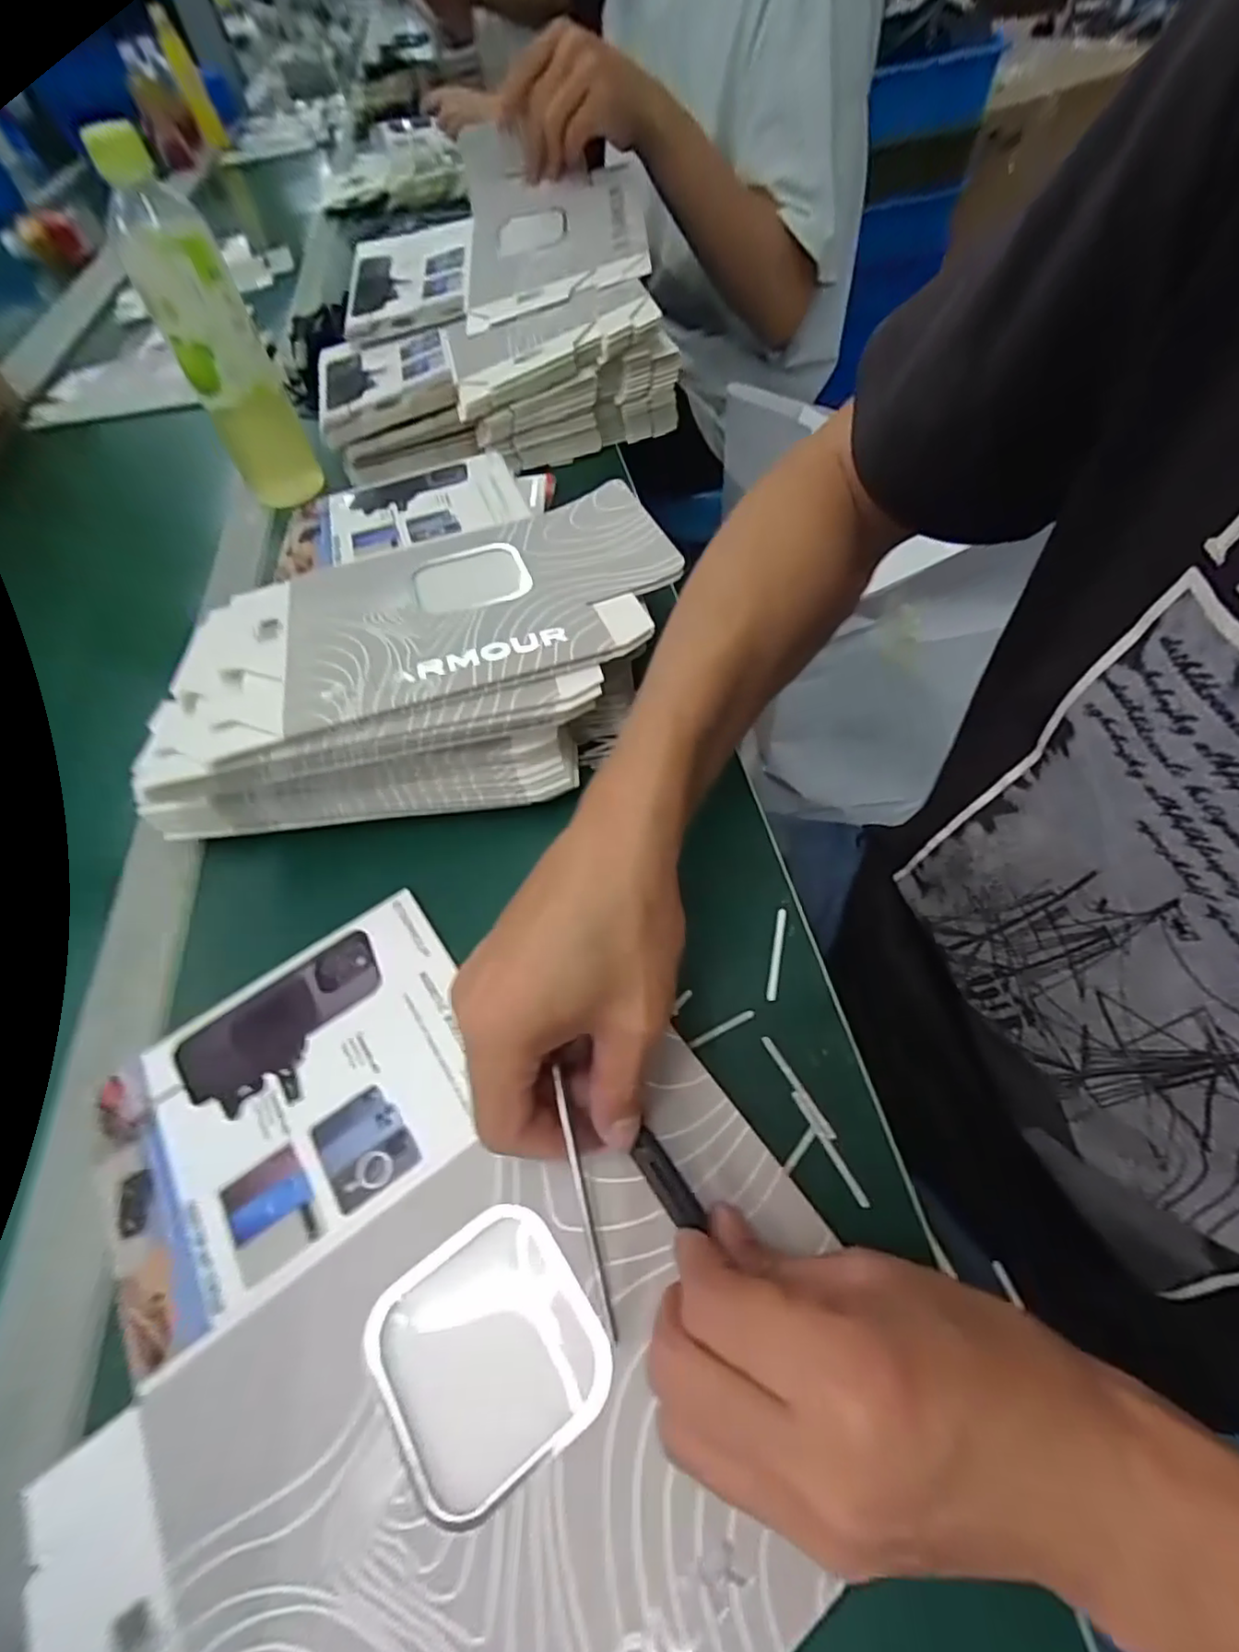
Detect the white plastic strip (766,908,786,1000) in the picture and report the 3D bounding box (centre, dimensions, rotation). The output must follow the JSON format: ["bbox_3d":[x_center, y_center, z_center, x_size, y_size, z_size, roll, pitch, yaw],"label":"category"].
[{"bbox_3d":[0.072,0.057,0.284,0.004,0.004,0.045,11,56,11],"label":"white plastic strip"}]

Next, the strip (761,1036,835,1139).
[{"bbox_3d":[0.073,0.105,0.253,0.004,0.004,0.044,-25,57,-14],"label":"strip"}]

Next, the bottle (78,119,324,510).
[{"bbox_3d":[-0.289,-0.343,0.455,0.061,0.222,0.053,-27,59,-11],"label":"bottle"}]

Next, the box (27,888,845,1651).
[{"bbox_3d":[-0.073,0.157,0.225,0.245,0.008,0.276,-31,58,-18],"label":"box"}]

